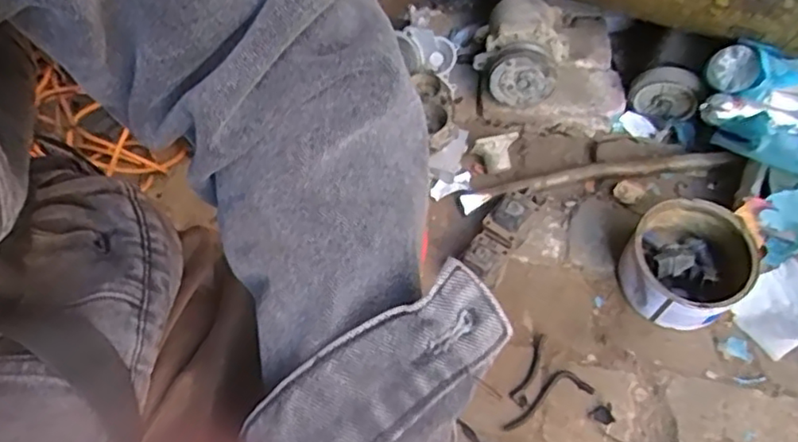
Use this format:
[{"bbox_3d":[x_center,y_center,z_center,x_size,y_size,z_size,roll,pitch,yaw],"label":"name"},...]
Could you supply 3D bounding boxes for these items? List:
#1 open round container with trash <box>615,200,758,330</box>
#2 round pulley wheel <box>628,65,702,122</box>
[{"bbox_3d":[0.387,0.058,0.857,0.150,0.094,0.158,-1,60,3],"label":"open round container with trash"},{"bbox_3d":[0.425,-0.203,1.021,0.109,0.087,0.041,29,64,19],"label":"round pulley wheel"}]

